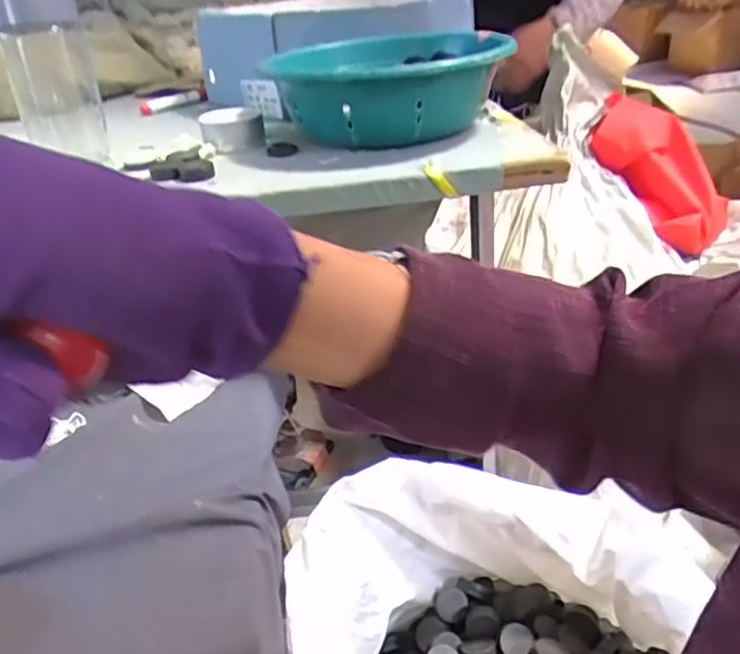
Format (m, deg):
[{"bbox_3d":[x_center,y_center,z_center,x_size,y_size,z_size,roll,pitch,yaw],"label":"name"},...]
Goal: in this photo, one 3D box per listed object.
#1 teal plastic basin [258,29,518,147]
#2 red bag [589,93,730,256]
[{"bbox_3d":[0.033,-0.255,0.715,0.214,0.083,0.212,6,32,15],"label":"teal plastic basin"},{"bbox_3d":[0.471,-0.254,1.103,0.141,0.285,0.099,-36,-1,-42],"label":"red bag"}]

